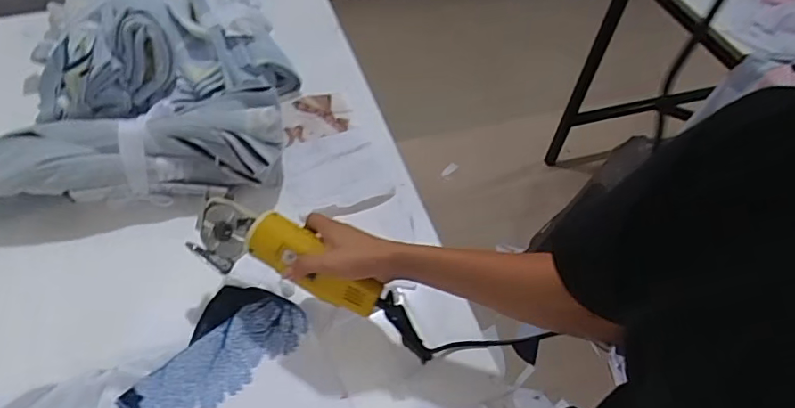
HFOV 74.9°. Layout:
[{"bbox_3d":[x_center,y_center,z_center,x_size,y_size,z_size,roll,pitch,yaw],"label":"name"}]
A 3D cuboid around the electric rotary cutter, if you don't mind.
[{"bbox_3d":[-0.099,0.086,0.615,0.313,0.068,0.073,27,55,7],"label":"electric rotary cutter"}]

